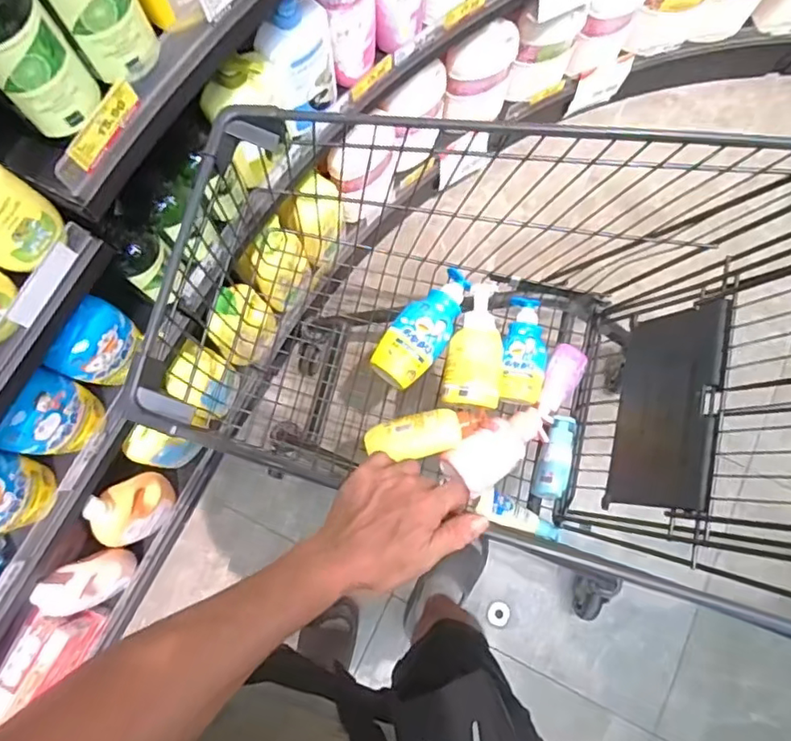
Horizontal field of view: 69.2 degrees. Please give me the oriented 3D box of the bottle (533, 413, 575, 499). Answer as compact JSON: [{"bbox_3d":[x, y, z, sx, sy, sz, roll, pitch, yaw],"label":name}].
[{"bbox_3d":[0.242,0.129,0.861,0.044,0.033,0.132,20,62,4],"label":"bottle"}]

